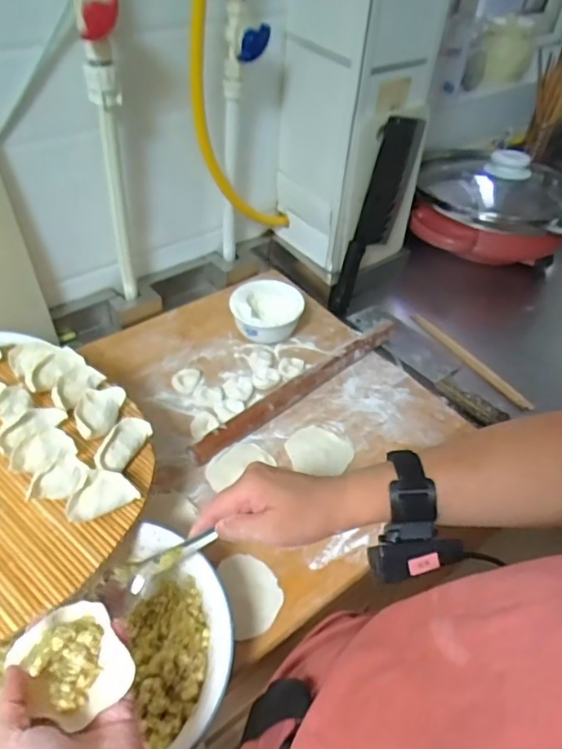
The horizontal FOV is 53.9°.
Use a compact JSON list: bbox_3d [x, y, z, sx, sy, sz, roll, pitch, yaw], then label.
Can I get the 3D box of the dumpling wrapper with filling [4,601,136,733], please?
[{"bbox_3d":[-0.136,0.187,0.364,0.058,0.031,0.067,-30,55,-29],"label":"dumpling wrapper with filling"}]

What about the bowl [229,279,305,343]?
[{"bbox_3d":[-0.021,-0.086,0.823,0.104,0.065,0.097,11,46,6],"label":"bowl"}]

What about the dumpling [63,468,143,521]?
[{"bbox_3d":[-0.164,0.108,0.499,0.061,0.028,0.029,-24,53,-25],"label":"dumpling"}]

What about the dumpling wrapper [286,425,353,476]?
[{"bbox_3d":[0.049,0.093,0.689,0.078,0.005,0.072,2,46,-2],"label":"dumpling wrapper"}]

